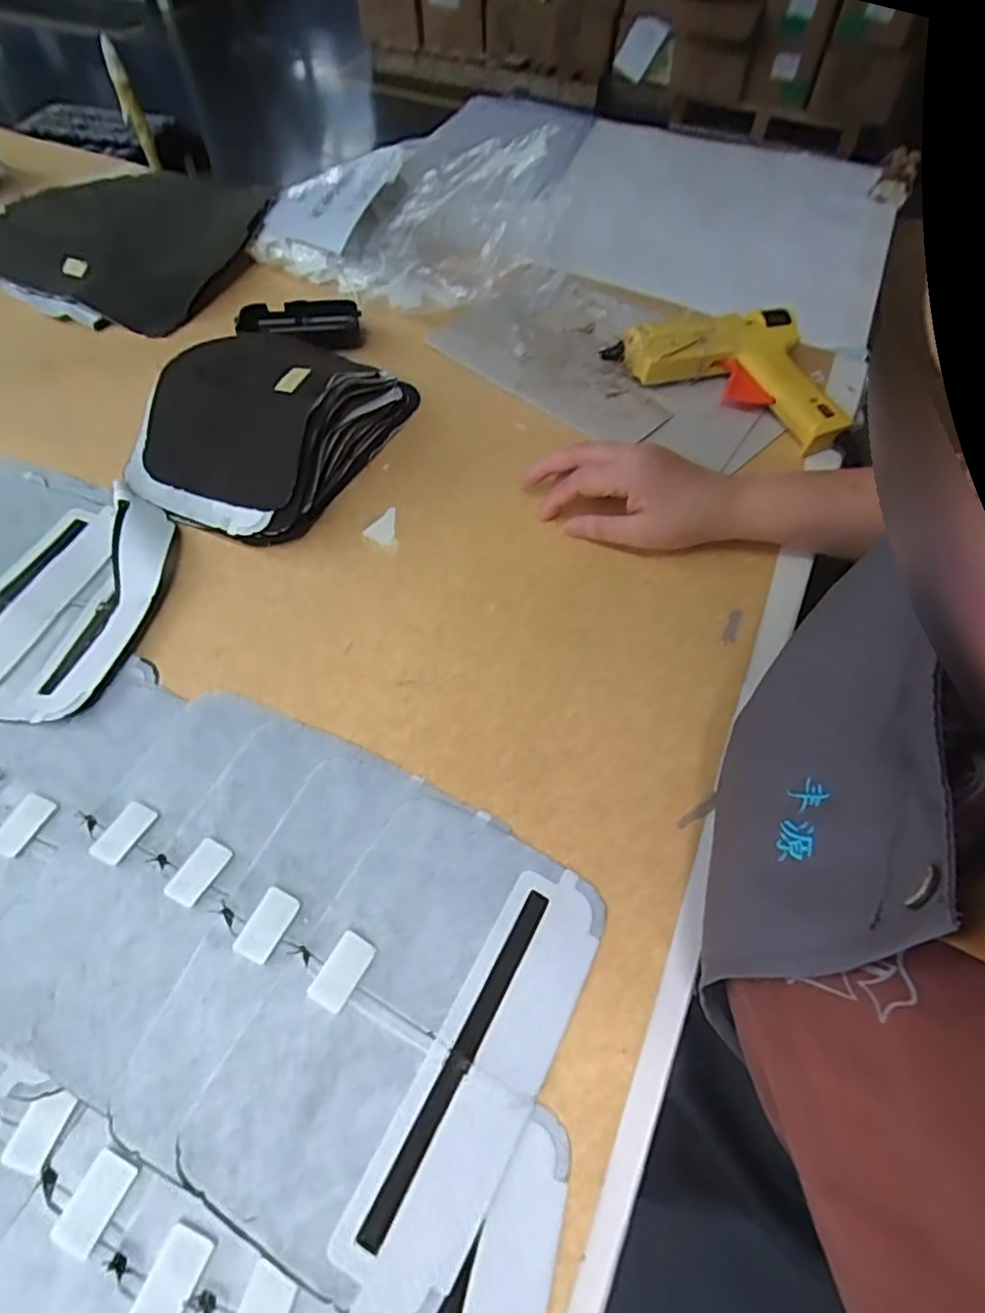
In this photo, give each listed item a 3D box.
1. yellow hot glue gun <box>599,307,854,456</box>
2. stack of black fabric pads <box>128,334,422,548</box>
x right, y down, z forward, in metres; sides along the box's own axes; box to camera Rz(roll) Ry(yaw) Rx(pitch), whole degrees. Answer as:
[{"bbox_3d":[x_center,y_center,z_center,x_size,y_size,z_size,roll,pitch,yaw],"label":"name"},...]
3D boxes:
[{"bbox_3d":[0.224,-0.267,0.556,0.204,0.040,0.135,28,62,15],"label":"yellow hot glue gun"},{"bbox_3d":[-0.169,-0.193,0.476,0.137,0.077,0.209,22,61,11],"label":"stack of black fabric pads"}]

